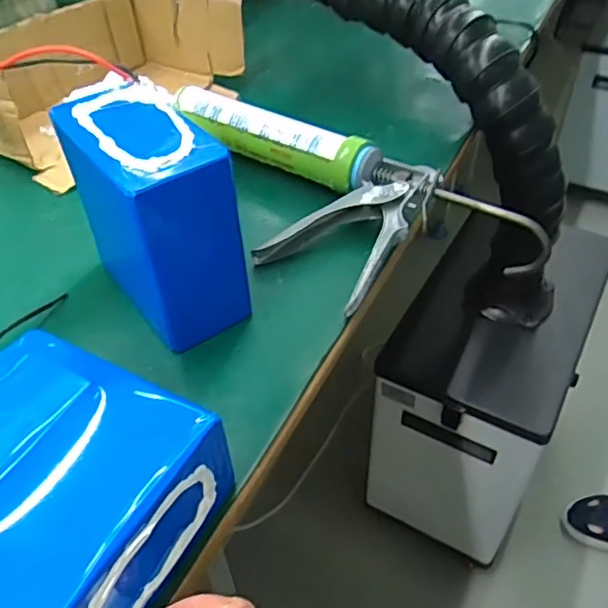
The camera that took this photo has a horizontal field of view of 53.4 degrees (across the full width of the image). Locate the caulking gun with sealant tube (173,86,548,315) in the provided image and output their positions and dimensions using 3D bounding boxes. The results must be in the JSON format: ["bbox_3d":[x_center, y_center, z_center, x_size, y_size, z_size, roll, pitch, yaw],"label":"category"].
[{"bbox_3d":[0.001,-0.104,0.554,0.406,0.054,0.156,33,55,30],"label":"caulking gun with sealant tube"}]

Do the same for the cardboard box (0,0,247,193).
[{"bbox_3d":[-0.230,-0.263,0.691,0.189,0.103,0.282,29,53,27],"label":"cardboard box"}]

